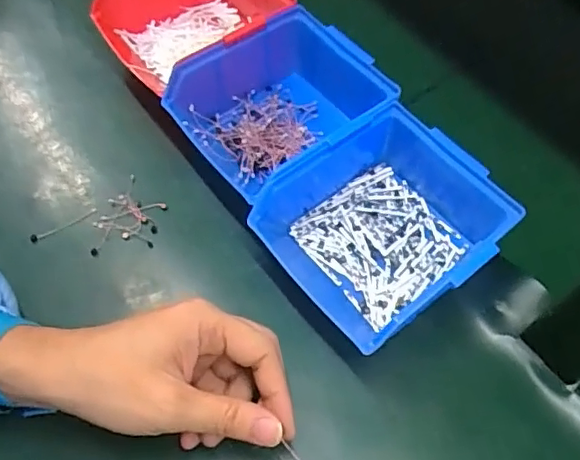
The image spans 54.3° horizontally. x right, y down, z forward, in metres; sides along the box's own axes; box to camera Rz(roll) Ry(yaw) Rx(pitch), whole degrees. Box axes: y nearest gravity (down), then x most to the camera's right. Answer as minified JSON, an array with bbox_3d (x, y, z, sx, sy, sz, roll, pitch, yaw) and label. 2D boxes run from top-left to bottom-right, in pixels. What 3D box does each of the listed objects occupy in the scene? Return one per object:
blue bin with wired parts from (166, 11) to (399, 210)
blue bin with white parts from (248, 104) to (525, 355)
[{"bbox_3d":[-0.004,-0.091,0.434,0.147,0.070,0.126,-35,66,-22],"label":"blue bin with wired parts"},{"bbox_3d":[0.064,-0.007,0.388,0.145,0.069,0.135,-34,66,-22],"label":"blue bin with white parts"}]

